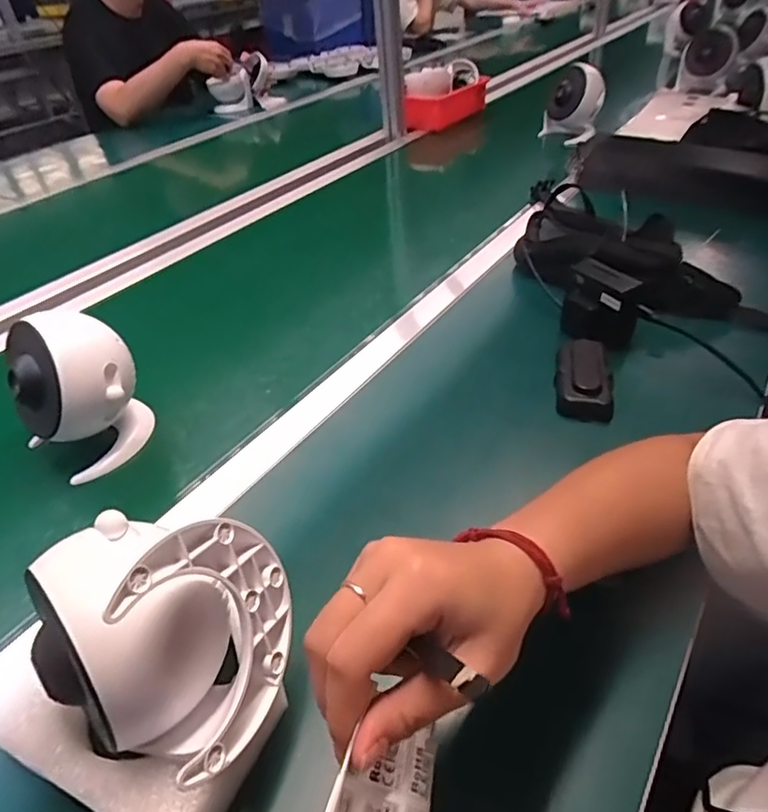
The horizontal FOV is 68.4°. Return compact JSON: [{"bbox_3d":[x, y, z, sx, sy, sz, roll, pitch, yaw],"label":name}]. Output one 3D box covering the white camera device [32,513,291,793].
[{"bbox_3d":[-0.116,0.108,0.294,0.111,0.104,0.106,11,43,18],"label":"white camera device"}]

